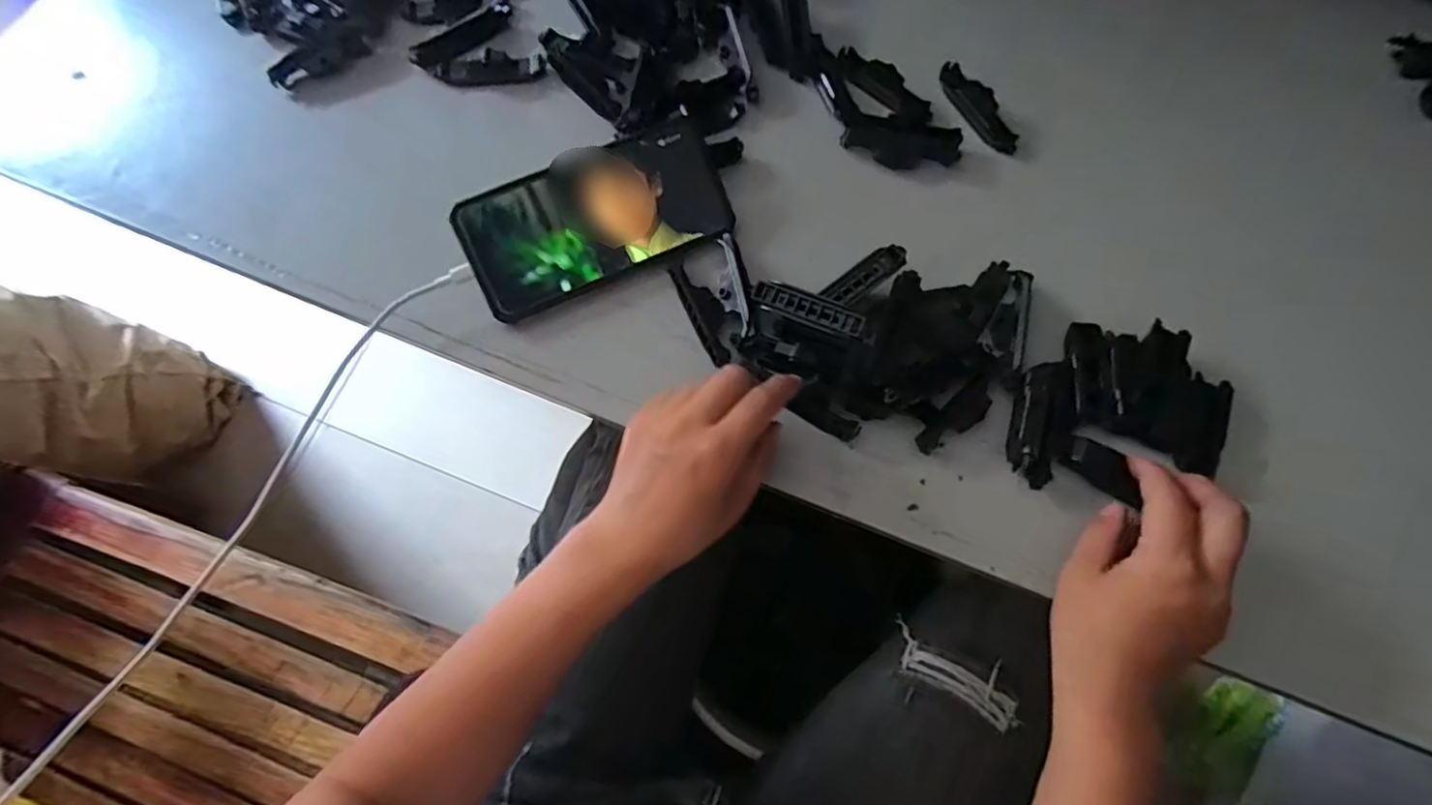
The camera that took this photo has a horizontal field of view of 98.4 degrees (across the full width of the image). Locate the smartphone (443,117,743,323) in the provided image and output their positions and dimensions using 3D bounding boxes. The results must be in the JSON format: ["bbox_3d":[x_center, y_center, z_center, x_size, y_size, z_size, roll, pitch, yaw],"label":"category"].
[{"bbox_3d":[-0.076,-0.117,0.398,0.166,0.010,0.080,-25,102,-8],"label":"smartphone"}]

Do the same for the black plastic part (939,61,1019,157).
[{"bbox_3d":[0.187,-0.211,0.441,0.026,0.005,0.081,-31,75,-9],"label":"black plastic part"}]

